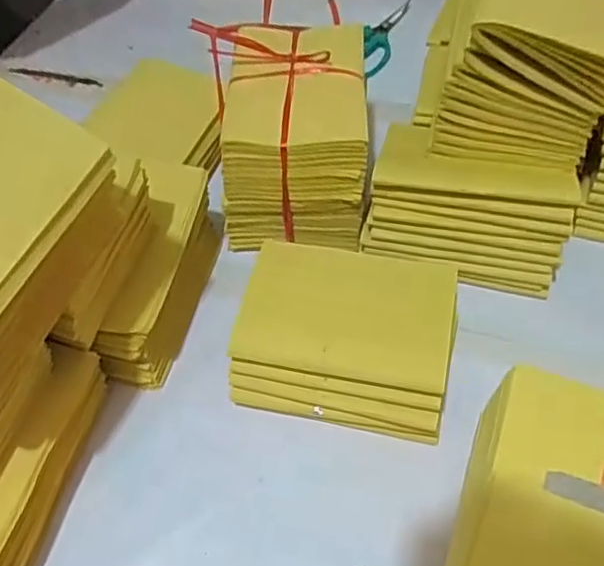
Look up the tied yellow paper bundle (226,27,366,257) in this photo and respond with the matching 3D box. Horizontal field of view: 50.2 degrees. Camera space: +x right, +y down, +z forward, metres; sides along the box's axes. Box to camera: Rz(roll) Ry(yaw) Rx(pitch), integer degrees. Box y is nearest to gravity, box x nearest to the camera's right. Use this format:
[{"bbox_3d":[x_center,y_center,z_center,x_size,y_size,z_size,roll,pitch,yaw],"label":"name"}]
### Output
[{"bbox_3d":[-0.003,-0.133,0.598,0.125,0.144,0.172,0,53,2],"label":"tied yellow paper bundle"}]

